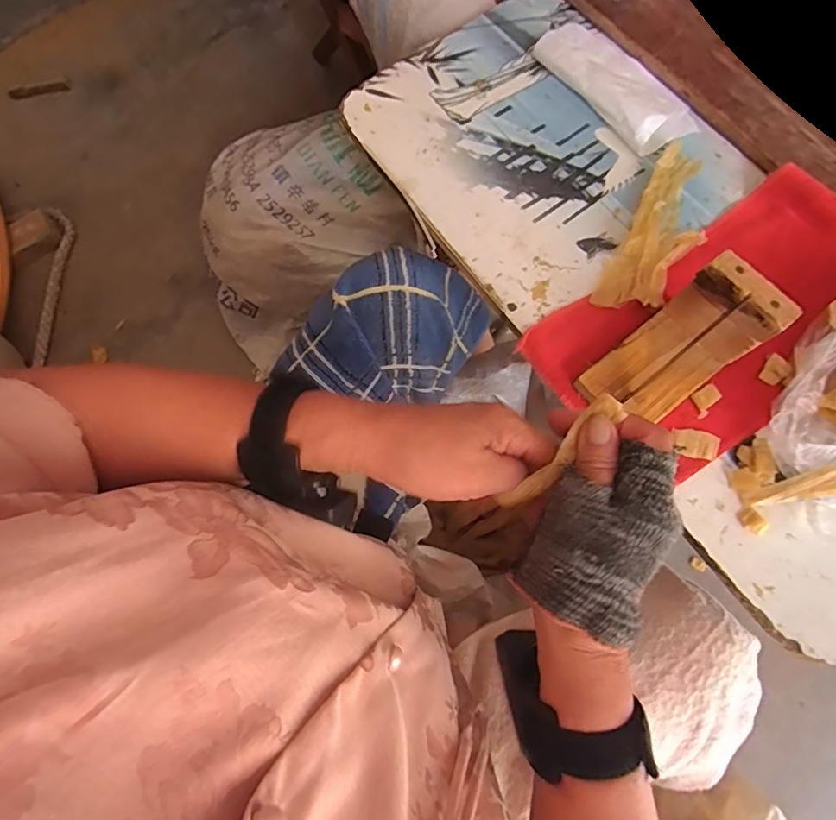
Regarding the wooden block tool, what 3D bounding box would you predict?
[{"bbox_3d":[0.176,-0.040,0.325,0.104,0.069,0.060,-39,78,-8],"label":"wooden block tool"}]

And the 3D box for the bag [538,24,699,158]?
[{"bbox_3d":[0.180,-0.300,0.439,0.075,0.021,0.161,-35,78,-8],"label":"bag"}]

